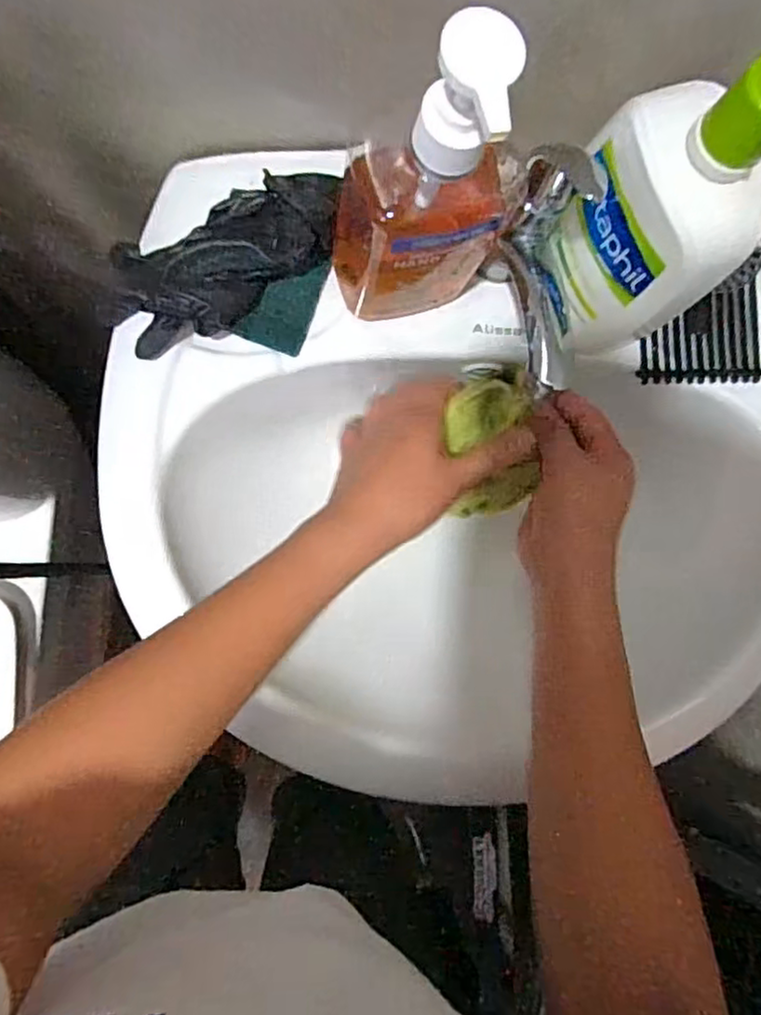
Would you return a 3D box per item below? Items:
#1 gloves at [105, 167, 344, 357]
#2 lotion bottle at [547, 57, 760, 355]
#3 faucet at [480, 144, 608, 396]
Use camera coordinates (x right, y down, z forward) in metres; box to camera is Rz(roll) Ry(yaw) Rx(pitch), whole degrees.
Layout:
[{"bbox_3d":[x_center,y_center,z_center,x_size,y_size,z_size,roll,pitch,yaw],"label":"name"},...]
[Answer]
[{"bbox_3d":[-0.091,-0.146,0.382,0.148,0.026,0.065,-28,90,-10],"label":"gloves"},{"bbox_3d":[0.141,-0.147,0.329,0.048,0.198,0.094,-27,90,-10],"label":"lotion bottle"},{"bbox_3d":[0.083,-0.123,0.371,0.042,0.093,0.130,8,84,-8],"label":"faucet"}]

